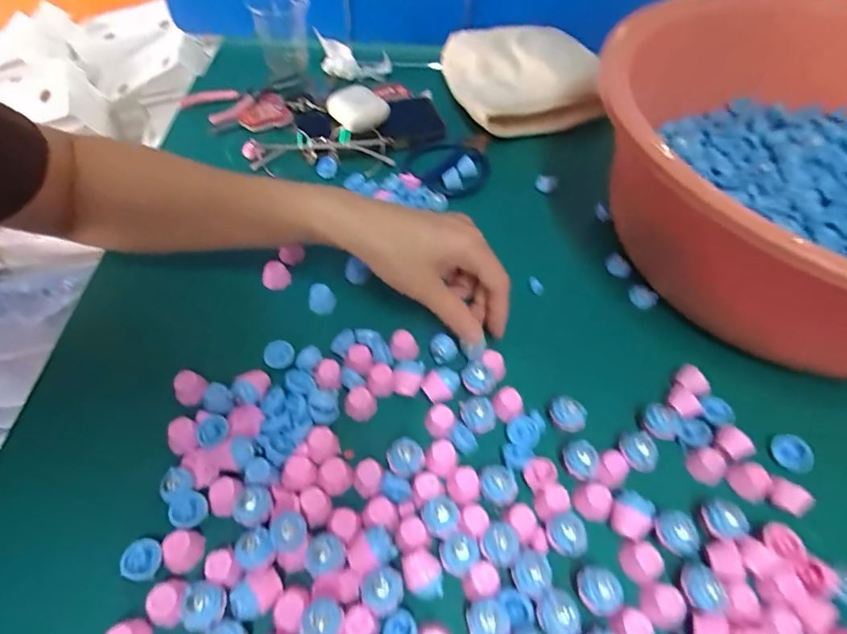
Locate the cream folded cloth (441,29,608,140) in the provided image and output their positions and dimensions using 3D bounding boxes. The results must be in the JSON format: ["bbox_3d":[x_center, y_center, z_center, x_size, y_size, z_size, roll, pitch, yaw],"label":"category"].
[{"bbox_3d":[0.101,-0.254,0.522,0.140,0.064,0.133,-6,53,-9],"label":"cream folded cloth"}]

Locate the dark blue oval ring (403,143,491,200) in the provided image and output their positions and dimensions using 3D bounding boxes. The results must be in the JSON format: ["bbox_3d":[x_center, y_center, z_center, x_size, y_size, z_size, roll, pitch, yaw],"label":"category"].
[{"bbox_3d":[0.023,-0.144,0.470,0.082,0.016,0.081,3,52,-2],"label":"dark blue oval ring"}]

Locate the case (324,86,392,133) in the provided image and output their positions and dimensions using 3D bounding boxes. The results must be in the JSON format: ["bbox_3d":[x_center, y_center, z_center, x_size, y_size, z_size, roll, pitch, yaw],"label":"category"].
[{"bbox_3d":[-0.065,-0.207,0.487,0.059,0.037,0.030,-6,53,-9],"label":"case"}]

